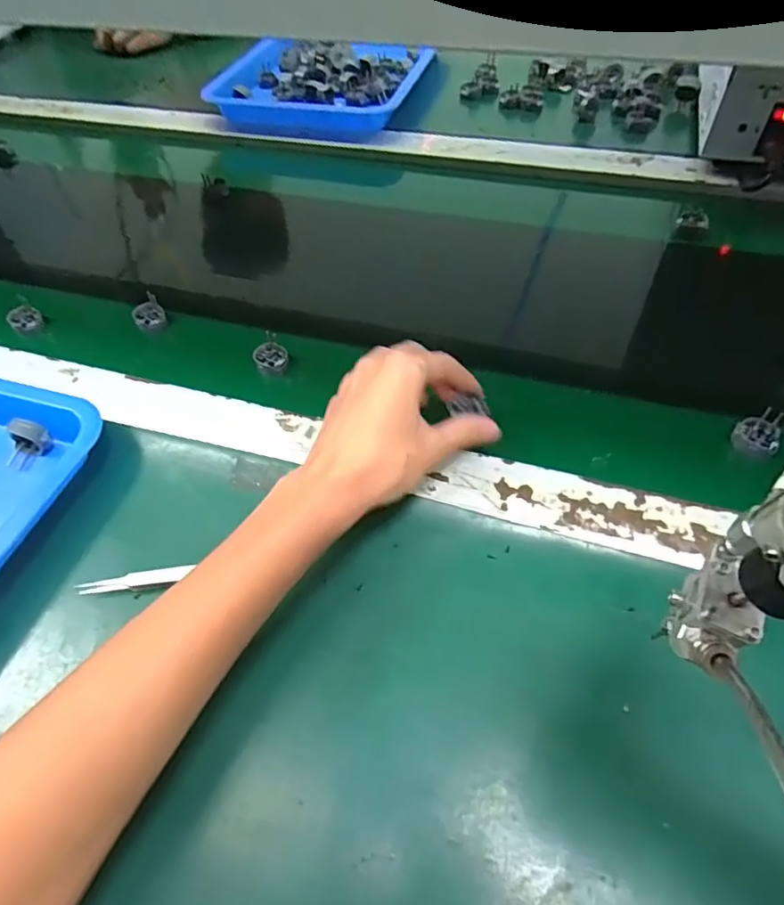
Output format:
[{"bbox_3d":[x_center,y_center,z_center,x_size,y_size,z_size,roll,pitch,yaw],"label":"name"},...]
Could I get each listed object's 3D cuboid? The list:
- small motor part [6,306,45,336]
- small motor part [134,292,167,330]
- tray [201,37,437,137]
[{"bbox_3d":[-0.337,-0.121,0.520,0.026,0.024,0.009,-28,57,-16],"label":"small motor part"},{"bbox_3d":[-0.221,-0.126,0.513,0.026,0.032,0.018,-26,56,-15],"label":"small motor part"},{"bbox_3d":[-0.092,-0.509,0.773,0.264,0.047,0.228,10,55,11],"label":"tray"}]

